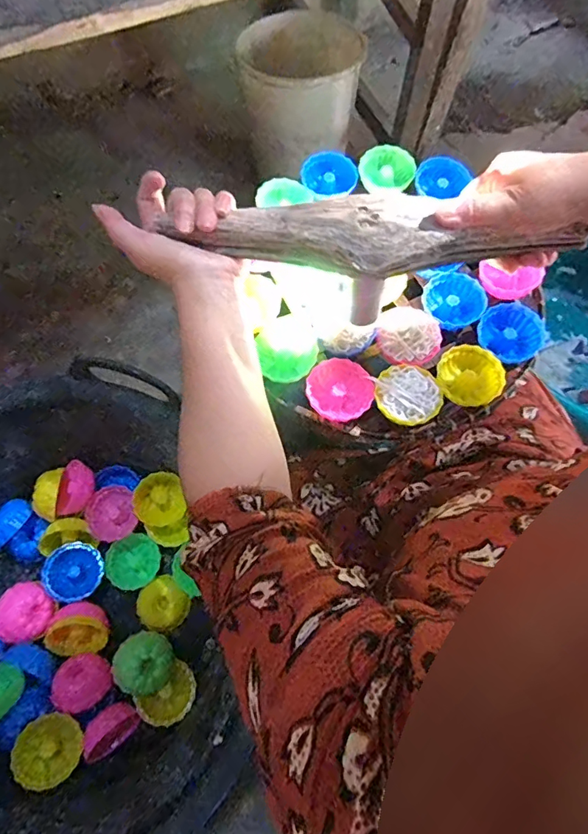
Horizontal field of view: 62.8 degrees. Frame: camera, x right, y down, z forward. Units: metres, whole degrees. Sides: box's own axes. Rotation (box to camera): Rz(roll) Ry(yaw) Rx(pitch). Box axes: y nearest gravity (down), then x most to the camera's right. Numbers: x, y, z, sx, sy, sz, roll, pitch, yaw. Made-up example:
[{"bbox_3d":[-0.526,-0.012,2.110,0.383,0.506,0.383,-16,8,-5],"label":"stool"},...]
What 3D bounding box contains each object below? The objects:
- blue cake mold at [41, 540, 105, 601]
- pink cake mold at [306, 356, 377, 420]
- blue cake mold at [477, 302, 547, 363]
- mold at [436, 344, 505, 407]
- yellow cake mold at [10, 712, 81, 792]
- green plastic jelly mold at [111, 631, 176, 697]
[{"bbox_3d":[-0.252,0.176,0.550,0.061,0.031,0.061,7,76,-27],"label":"blue cake mold"},{"bbox_3d":[0.043,-0.024,0.456,0.058,0.020,0.061,0,70,-1],"label":"pink cake mold"},{"bbox_3d":[0.217,-0.084,0.489,0.061,0.028,0.057,-9,91,11],"label":"blue cake mold"},{"bbox_3d":[0.167,-0.039,0.467,0.059,0.028,0.057,-1,70,-1],"label":"mold"},{"bbox_3d":[-0.244,0.330,0.476,0.059,0.030,0.060,-21,78,-39],"label":"yellow cake mold"},{"bbox_3d":[-0.157,0.254,0.499,0.058,0.034,0.056,-10,70,-5],"label":"green plastic jelly mold"}]

